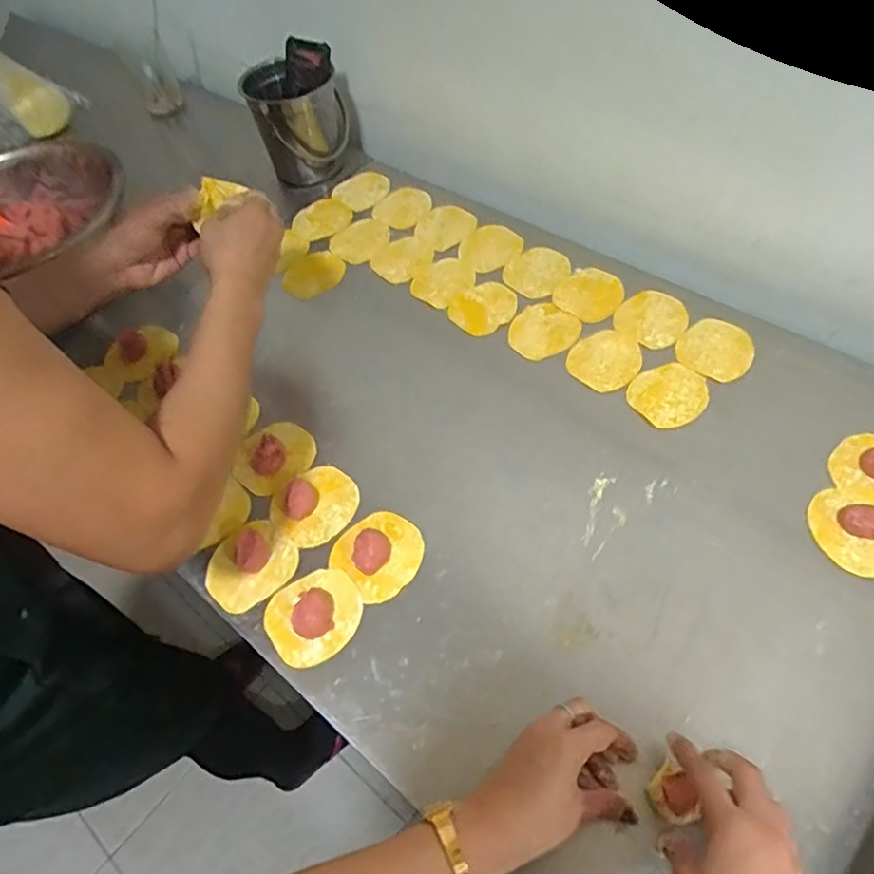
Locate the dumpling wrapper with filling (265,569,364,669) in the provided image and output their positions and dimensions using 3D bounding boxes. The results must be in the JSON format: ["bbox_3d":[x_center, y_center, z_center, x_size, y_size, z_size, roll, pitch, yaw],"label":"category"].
[{"bbox_3d":[-0.110,0.154,0.545,0.084,0.023,0.074,-33,58,-16],"label":"dumpling wrapper with filling"}]

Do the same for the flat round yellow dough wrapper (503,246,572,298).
[{"bbox_3d":[0.128,-0.210,0.777,0.072,0.004,0.089,36,66,27],"label":"flat round yellow dough wrapper"}]

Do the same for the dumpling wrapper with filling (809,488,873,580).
[{"bbox_3d":[0.376,0.081,0.539,0.084,0.026,0.077,-3,55,4],"label":"dumpling wrapper with filling"}]

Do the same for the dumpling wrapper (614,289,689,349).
[{"bbox_3d":[0.251,-0.139,0.713,0.082,0.005,0.077,-3,55,4],"label":"dumpling wrapper"}]

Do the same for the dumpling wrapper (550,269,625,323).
[{"bbox_3d":[0.186,-0.174,0.743,0.076,0.004,0.085,36,66,27],"label":"dumpling wrapper"}]

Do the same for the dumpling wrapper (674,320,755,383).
[{"bbox_3d":[0.309,-0.098,0.678,0.075,0.004,0.086,32,65,25],"label":"dumpling wrapper"}]

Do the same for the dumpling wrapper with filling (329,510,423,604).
[{"bbox_3d":[-0.054,0.105,0.574,0.078,0.019,0.077,-3,55,4],"label":"dumpling wrapper with filling"}]

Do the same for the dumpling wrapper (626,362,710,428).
[{"bbox_3d":[0.246,-0.045,0.649,0.081,0.004,0.070,-34,59,-14],"label":"dumpling wrapper"}]

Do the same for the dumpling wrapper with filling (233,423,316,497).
[{"bbox_3d":[-0.174,0.012,0.640,0.083,0.028,0.078,-3,55,4],"label":"dumpling wrapper with filling"}]

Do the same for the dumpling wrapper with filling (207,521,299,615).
[{"bbox_3d":[-0.179,0.116,0.575,0.078,0.033,0.082,-3,55,4],"label":"dumpling wrapper with filling"}]

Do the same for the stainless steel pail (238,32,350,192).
[{"bbox_3d":[-0.201,-0.470,0.904,0.138,0.155,0.116,-12,55,-2],"label":"stainless steel pail"}]

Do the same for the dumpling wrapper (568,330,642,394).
[{"bbox_3d":[0.188,-0.088,0.684,0.073,0.004,0.084,35,66,26],"label":"dumpling wrapper"}]

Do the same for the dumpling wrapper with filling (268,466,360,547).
[{"bbox_3d":[-0.121,0.063,0.596,0.083,0.018,0.074,-27,57,-12],"label":"dumpling wrapper with filling"}]

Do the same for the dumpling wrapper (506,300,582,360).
[{"bbox_3d":[0.124,-0.125,0.719,0.073,0.004,0.084,37,67,27],"label":"dumpling wrapper"}]

